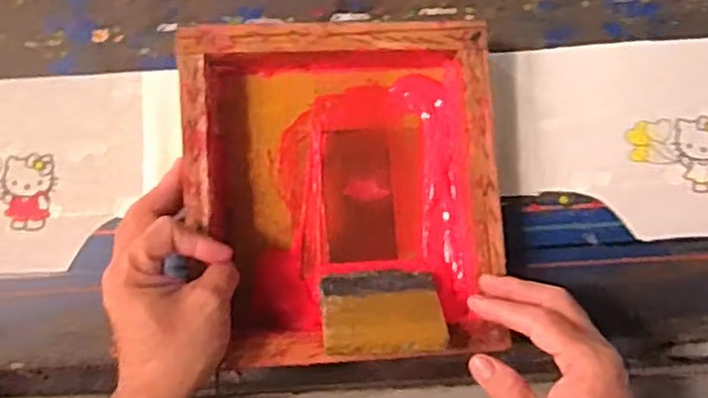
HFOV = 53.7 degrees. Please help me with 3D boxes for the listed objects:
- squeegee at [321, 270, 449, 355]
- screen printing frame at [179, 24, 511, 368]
[{"bbox_3d":[0.021,0.081,0.513,0.086,0.008,0.071,-1,42,-5],"label":"squeegee"},{"bbox_3d":[-0.005,-0.004,0.539,0.230,0.079,0.248,-3,77,1],"label":"screen printing frame"}]

